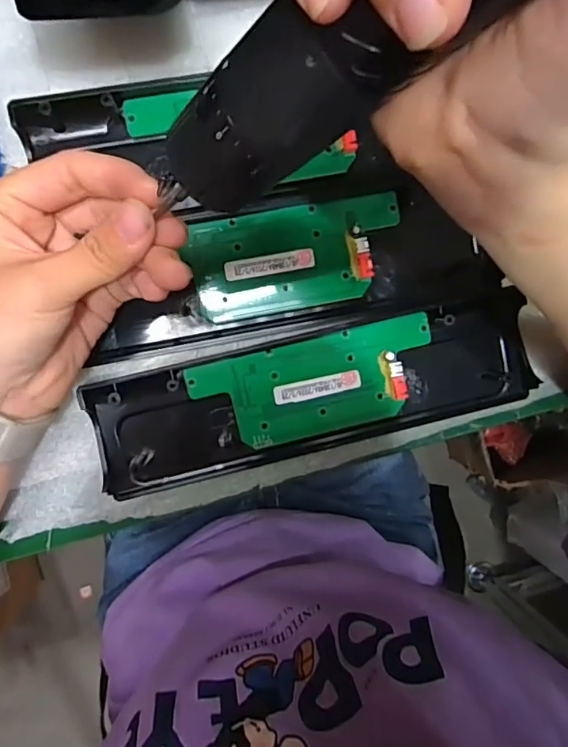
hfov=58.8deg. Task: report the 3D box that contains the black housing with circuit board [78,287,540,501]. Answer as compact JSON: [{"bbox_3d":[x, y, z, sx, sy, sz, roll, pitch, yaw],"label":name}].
[{"bbox_3d":[0.021,0.012,0.285,0.247,0.020,0.066,-13,96,-5],"label":"black housing with circuit board"}]

